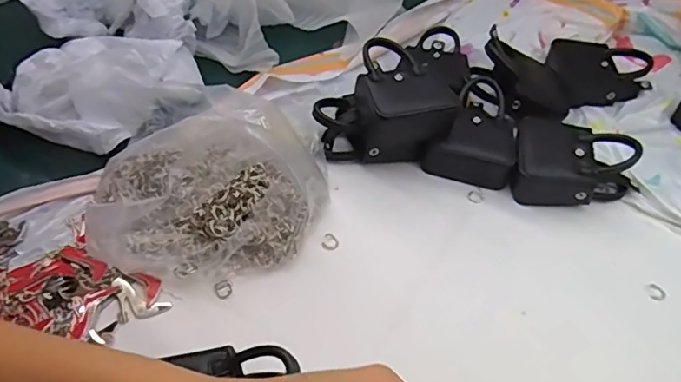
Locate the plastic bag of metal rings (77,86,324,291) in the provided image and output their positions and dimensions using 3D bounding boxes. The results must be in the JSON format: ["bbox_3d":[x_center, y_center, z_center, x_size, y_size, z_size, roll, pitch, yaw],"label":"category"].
[{"bbox_3d":[-0.100,-0.008,0.430,0.186,0.058,0.160,-30,54,-28],"label":"plastic bag of metal rings"}]

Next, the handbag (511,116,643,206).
[{"bbox_3d":[0.202,-0.024,0.476,0.102,0.044,0.073,9,47,6],"label":"handbag"}]

